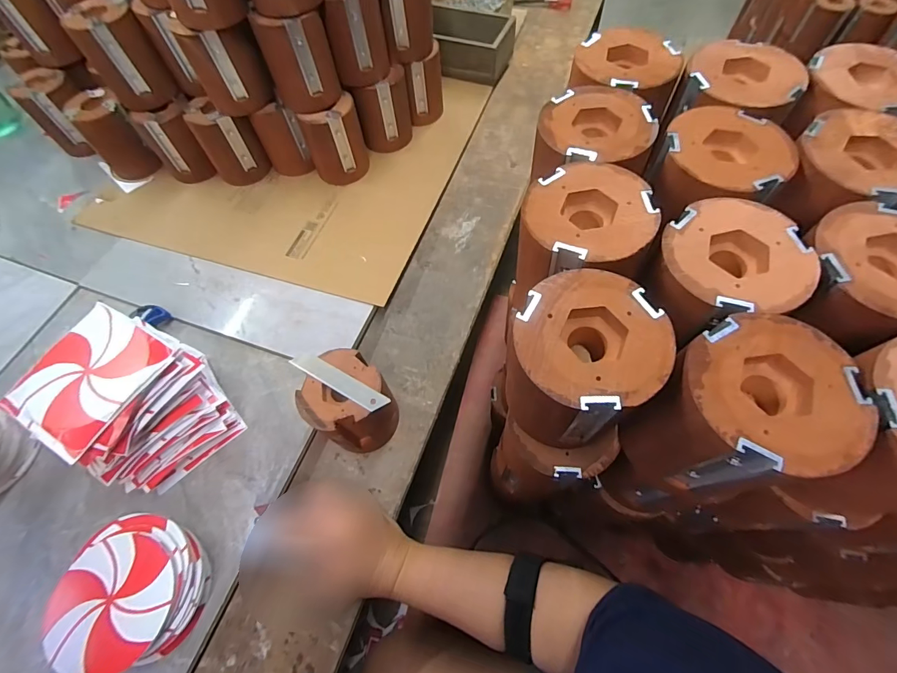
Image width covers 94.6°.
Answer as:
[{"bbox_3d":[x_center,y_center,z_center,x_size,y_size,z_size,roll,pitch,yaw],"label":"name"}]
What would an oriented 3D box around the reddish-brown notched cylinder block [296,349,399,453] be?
[{"bbox_3d":[-0.099,0.068,0.423,0.081,0.098,0.081,-21,63,-9],"label":"reddish-brown notched cylinder block"}]

